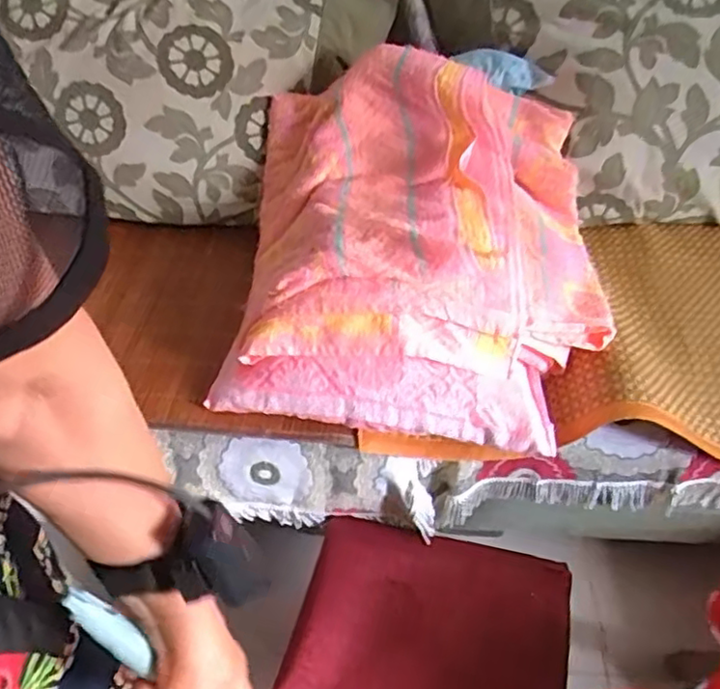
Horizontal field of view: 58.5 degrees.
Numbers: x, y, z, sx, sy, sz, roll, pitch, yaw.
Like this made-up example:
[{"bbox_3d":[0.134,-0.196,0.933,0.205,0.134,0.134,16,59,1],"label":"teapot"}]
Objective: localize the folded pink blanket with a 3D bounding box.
[{"bbox_3d":[0.072,-0.152,0.858,0.498,0.224,0.498,6,50,7],"label":"folded pink blanket"}]

